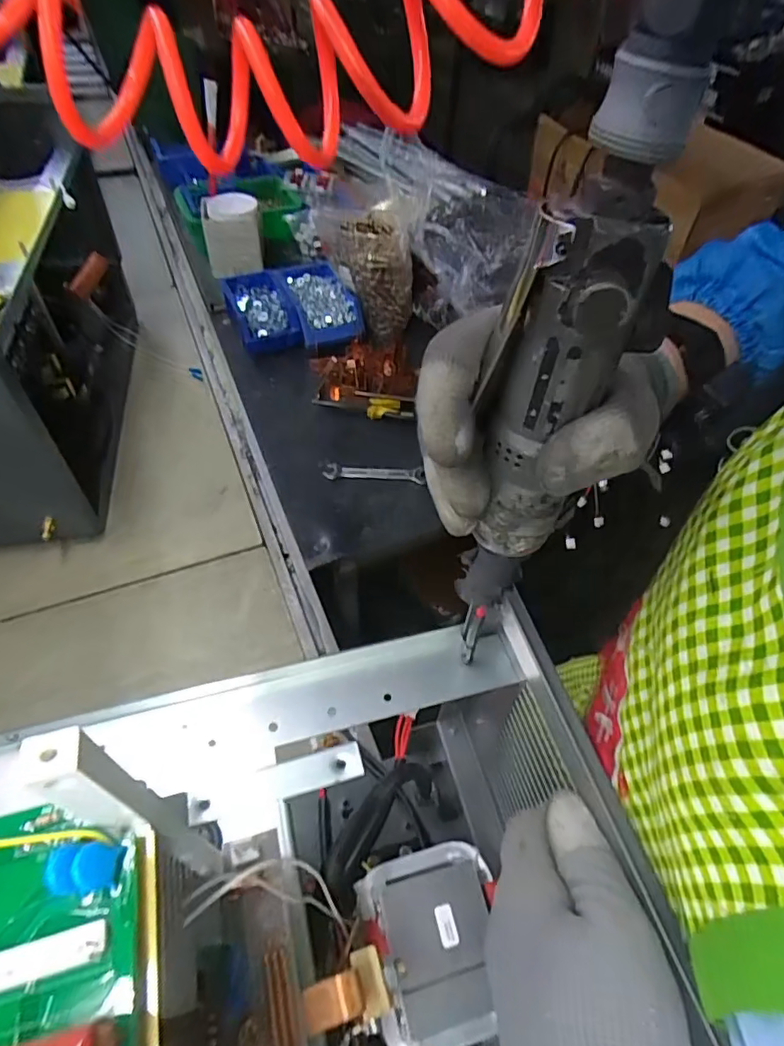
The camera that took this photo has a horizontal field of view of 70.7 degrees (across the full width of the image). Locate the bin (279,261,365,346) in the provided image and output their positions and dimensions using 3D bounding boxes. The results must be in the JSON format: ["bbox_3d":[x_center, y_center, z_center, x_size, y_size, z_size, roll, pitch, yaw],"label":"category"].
[{"bbox_3d":[-0.136,-0.416,1.028,0.116,0.060,0.215,-15,54,-15],"label":"bin"}]

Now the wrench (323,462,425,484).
[{"bbox_3d":[-0.026,-0.073,0.822,0.145,0.013,0.023,3,51,-1],"label":"wrench"}]

